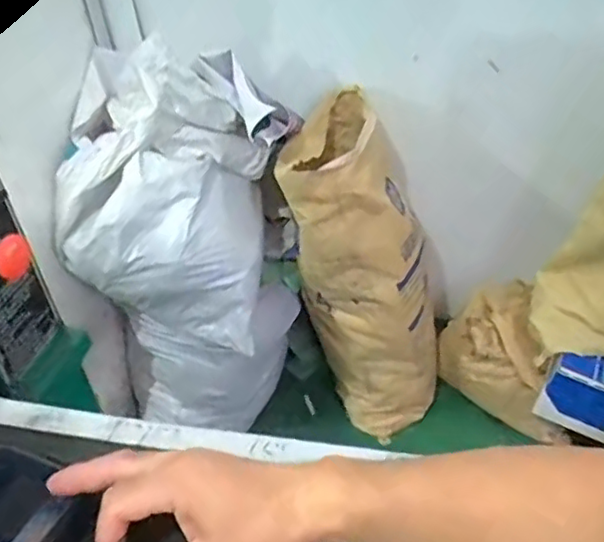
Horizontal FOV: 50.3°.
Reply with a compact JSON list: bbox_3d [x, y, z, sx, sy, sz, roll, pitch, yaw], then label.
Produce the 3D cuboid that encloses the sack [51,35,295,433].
[{"bbox_3d":[-0.266,-0.058,1.476,0.456,0.808,0.358,2,37,10],"label":"sack"}]

